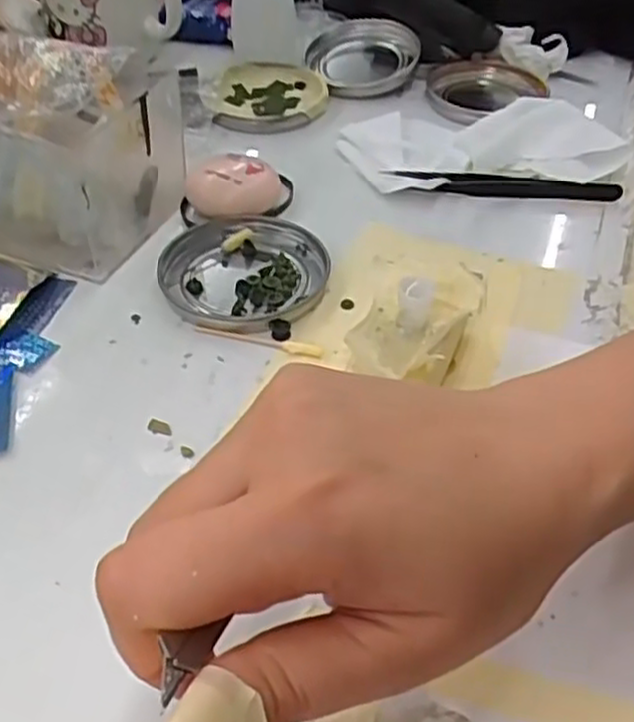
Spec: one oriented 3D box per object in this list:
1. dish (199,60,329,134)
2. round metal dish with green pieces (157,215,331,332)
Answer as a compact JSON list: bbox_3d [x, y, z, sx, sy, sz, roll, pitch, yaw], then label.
[{"bbox_3d":[-0.033,-0.173,0.496,0.077,0.010,0.080,2,44,0],"label":"dish"},{"bbox_3d":[-0.036,-0.043,0.366,0.077,0.010,0.075,1,44,-1],"label":"round metal dish with green pieces"}]

